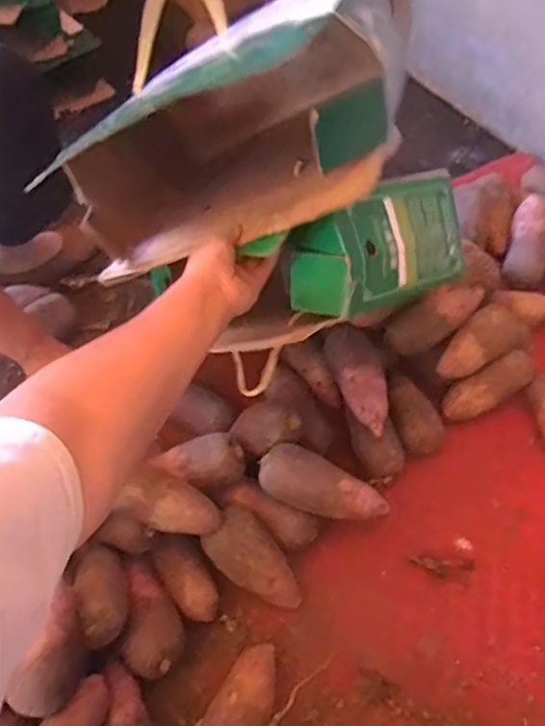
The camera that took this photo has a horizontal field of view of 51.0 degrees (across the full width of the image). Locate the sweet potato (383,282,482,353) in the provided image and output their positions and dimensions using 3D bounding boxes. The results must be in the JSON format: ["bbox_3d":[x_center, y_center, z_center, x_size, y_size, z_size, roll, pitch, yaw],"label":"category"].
[{"bbox_3d":[0.254,-0.074,0.899,0.164,0.063,0.068,-33,58,10],"label":"sweet potato"}]

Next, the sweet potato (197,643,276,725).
[{"bbox_3d":[-0.038,0.425,0.691,0.072,0.062,0.157,23,61,18],"label":"sweet potato"}]

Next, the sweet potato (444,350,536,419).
[{"bbox_3d":[0.341,0.039,0.899,0.153,0.055,0.047,-31,59,4],"label":"sweet potato"}]

